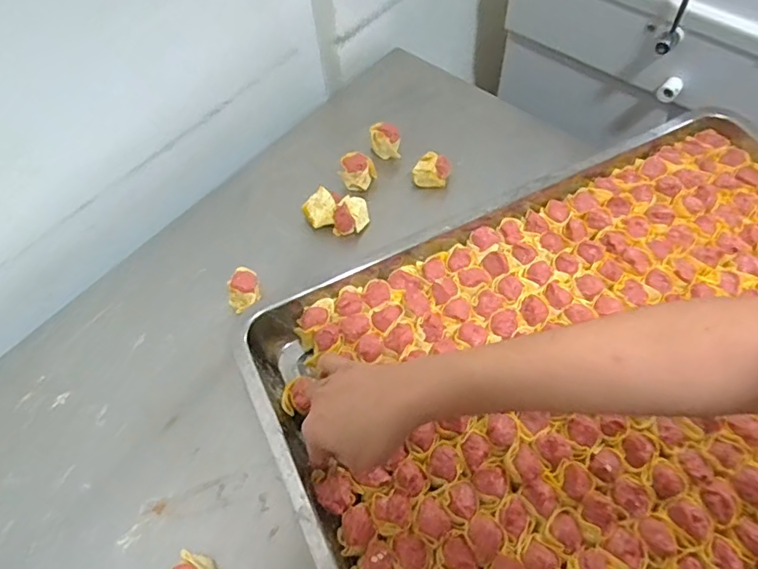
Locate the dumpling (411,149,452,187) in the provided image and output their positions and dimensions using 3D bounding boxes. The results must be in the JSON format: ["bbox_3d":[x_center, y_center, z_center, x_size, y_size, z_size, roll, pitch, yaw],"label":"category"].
[{"bbox_3d":[0.062,-0.132,0.640,0.043,0.037,0.043,10,60,8],"label":"dumpling"}]

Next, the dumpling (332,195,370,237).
[{"bbox_3d":[-0.030,-0.072,0.606,0.038,0.036,0.034,1,58,2],"label":"dumpling"}]

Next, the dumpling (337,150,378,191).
[{"bbox_3d":[-0.024,-0.129,0.633,0.040,0.039,0.034,1,58,2],"label":"dumpling"}]

